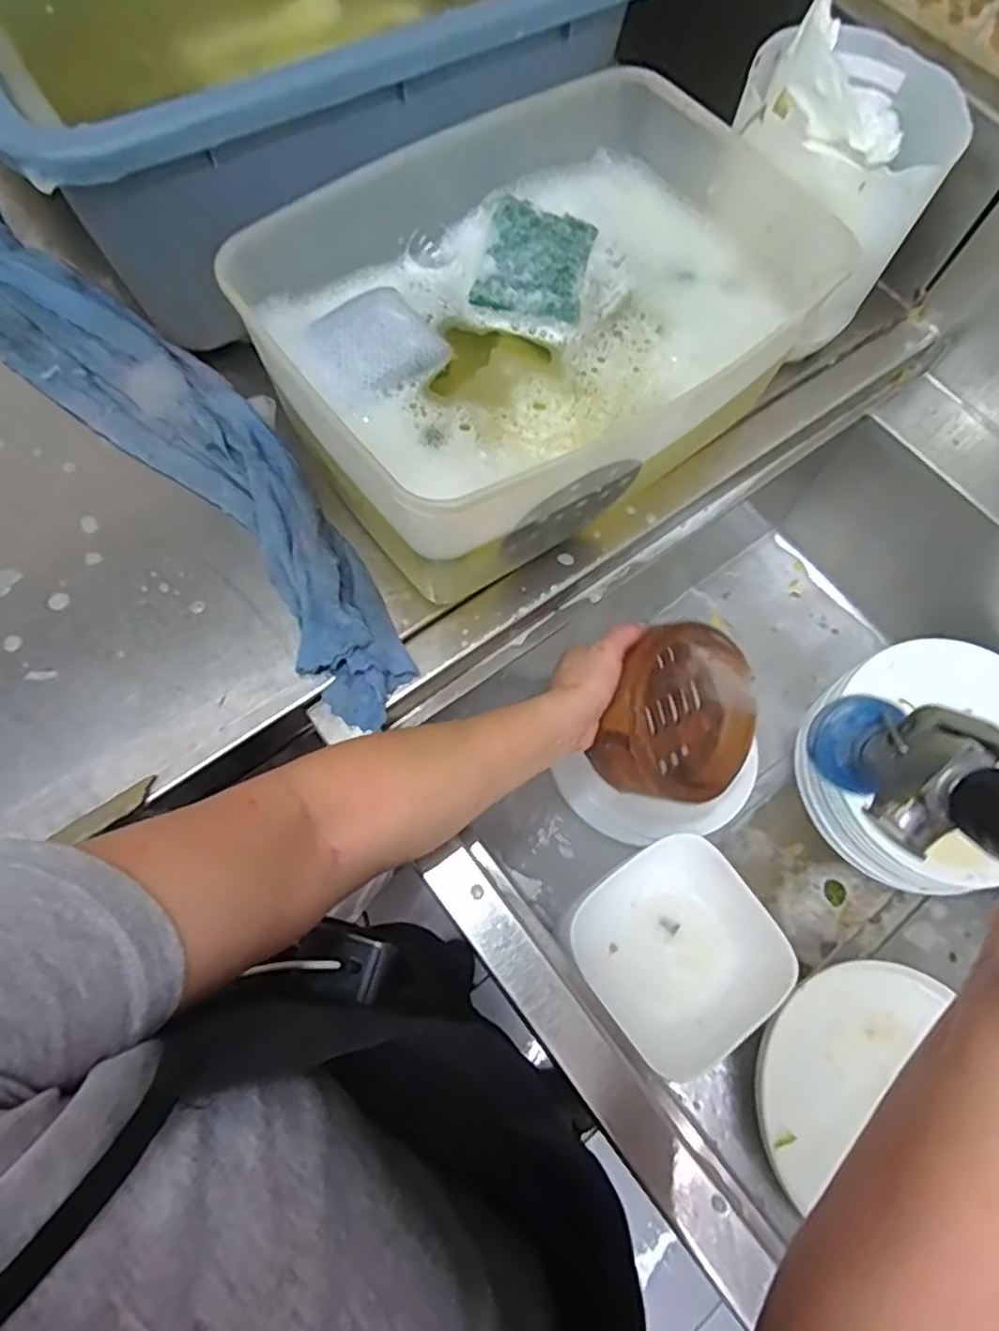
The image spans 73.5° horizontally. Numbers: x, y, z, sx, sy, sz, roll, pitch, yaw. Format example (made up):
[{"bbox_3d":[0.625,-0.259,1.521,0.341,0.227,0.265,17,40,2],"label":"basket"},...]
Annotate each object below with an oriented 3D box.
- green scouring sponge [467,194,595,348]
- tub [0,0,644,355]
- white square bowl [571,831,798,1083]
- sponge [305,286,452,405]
[{"bbox_3d":[0.027,-0.298,0.501,0.076,0.024,0.102,14,70,2],"label":"green scouring sponge"},{"bbox_3d":[-0.185,-0.529,0.555,0.480,0.160,0.422,-33,75,-14],"label":"tub"},{"bbox_3d":[0.145,0.229,0.542,0.149,0.045,0.156,-34,75,-14],"label":"white square bowl"},{"bbox_3d":[-0.089,-0.224,0.468,0.090,0.020,0.072,-42,77,-16],"label":"sponge"}]

